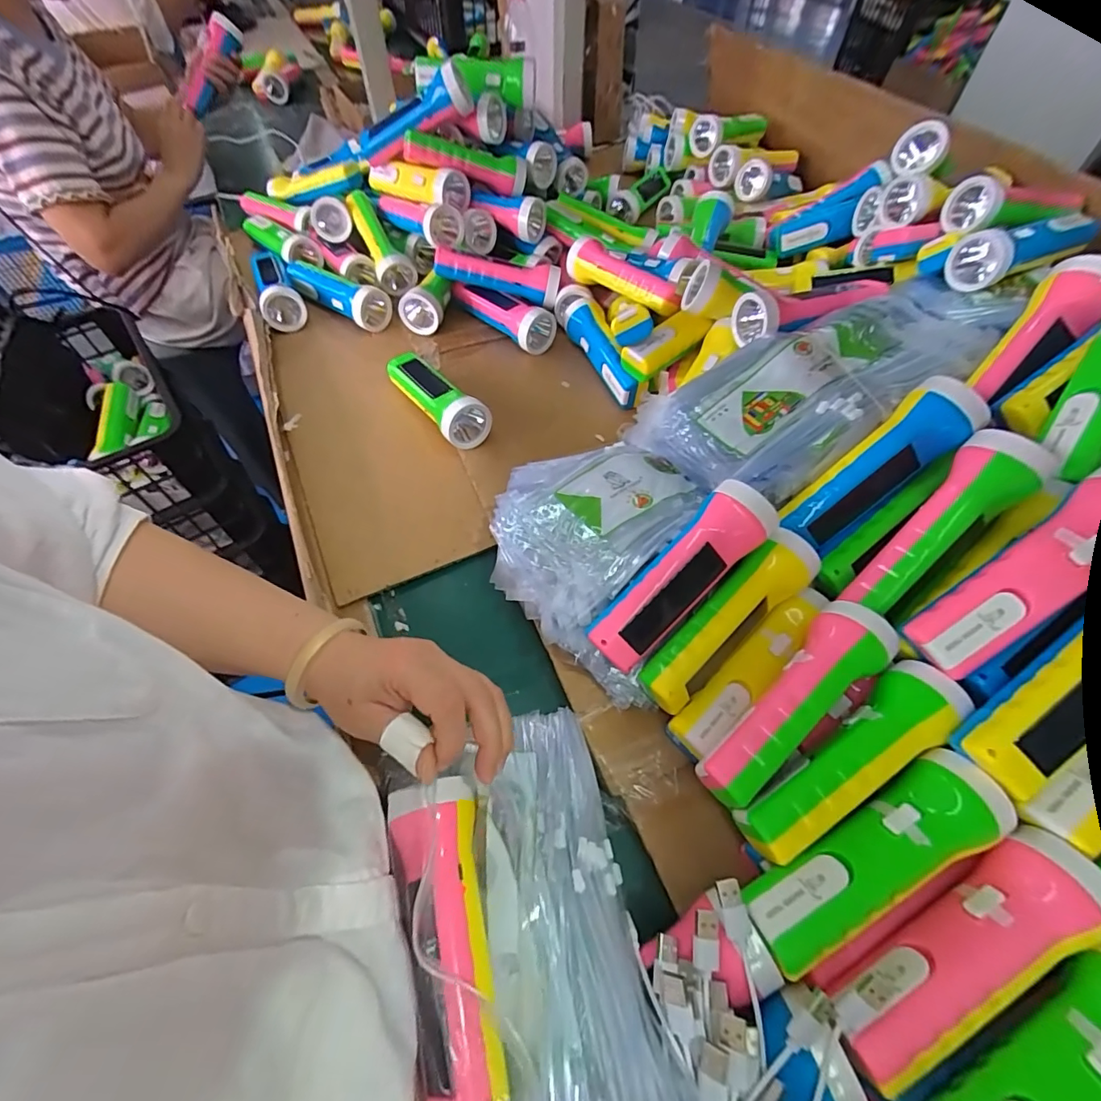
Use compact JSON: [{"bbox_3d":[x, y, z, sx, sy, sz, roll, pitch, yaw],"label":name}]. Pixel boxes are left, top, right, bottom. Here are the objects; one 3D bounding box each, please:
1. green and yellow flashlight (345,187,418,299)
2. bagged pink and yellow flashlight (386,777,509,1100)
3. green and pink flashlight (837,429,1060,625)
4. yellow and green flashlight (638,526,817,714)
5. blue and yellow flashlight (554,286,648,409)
[{"bbox_3d":[-0.249,-0.452,0.718,0.055,0.047,0.172,-24,77,-15],"label":"green and yellow flashlight"},{"bbox_3d":[-0.059,0.215,0.275,0.044,0.031,0.157,-12,63,-9],"label":"bagged pink and yellow flashlight"},{"bbox_3d":[0.281,-0.015,0.358,0.049,0.045,0.151,43,102,23],"label":"green and pink flashlight"},{"bbox_3d":[0.135,0.050,0.374,0.164,0.037,0.041,-43,66,-7],"label":"yellow and green flashlight"},{"bbox_3d":[0.060,-0.261,0.627,0.048,0.044,0.200,-18,59,-12],"label":"blue and yellow flashlight"}]

